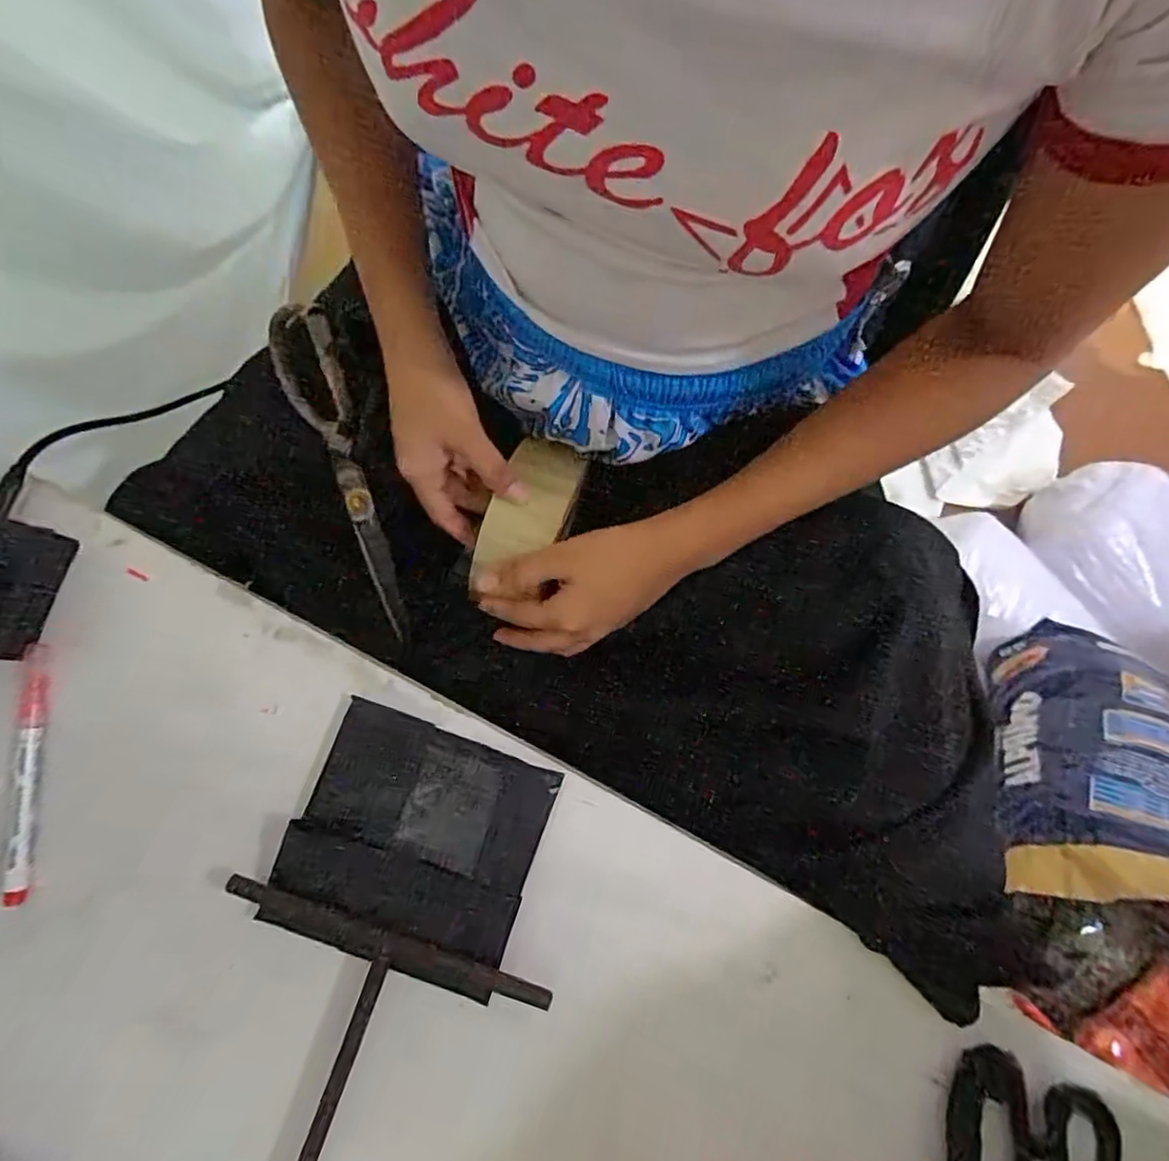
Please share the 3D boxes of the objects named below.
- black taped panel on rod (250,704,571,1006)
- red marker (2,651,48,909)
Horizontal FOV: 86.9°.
[{"bbox_3d":[-0.095,0.147,0.342,0.131,0.015,0.125,19,80,3],"label":"black taped panel on rod"},{"bbox_3d":[-0.313,0.108,0.346,0.014,0.010,0.139,-3,80,-1],"label":"red marker"}]

